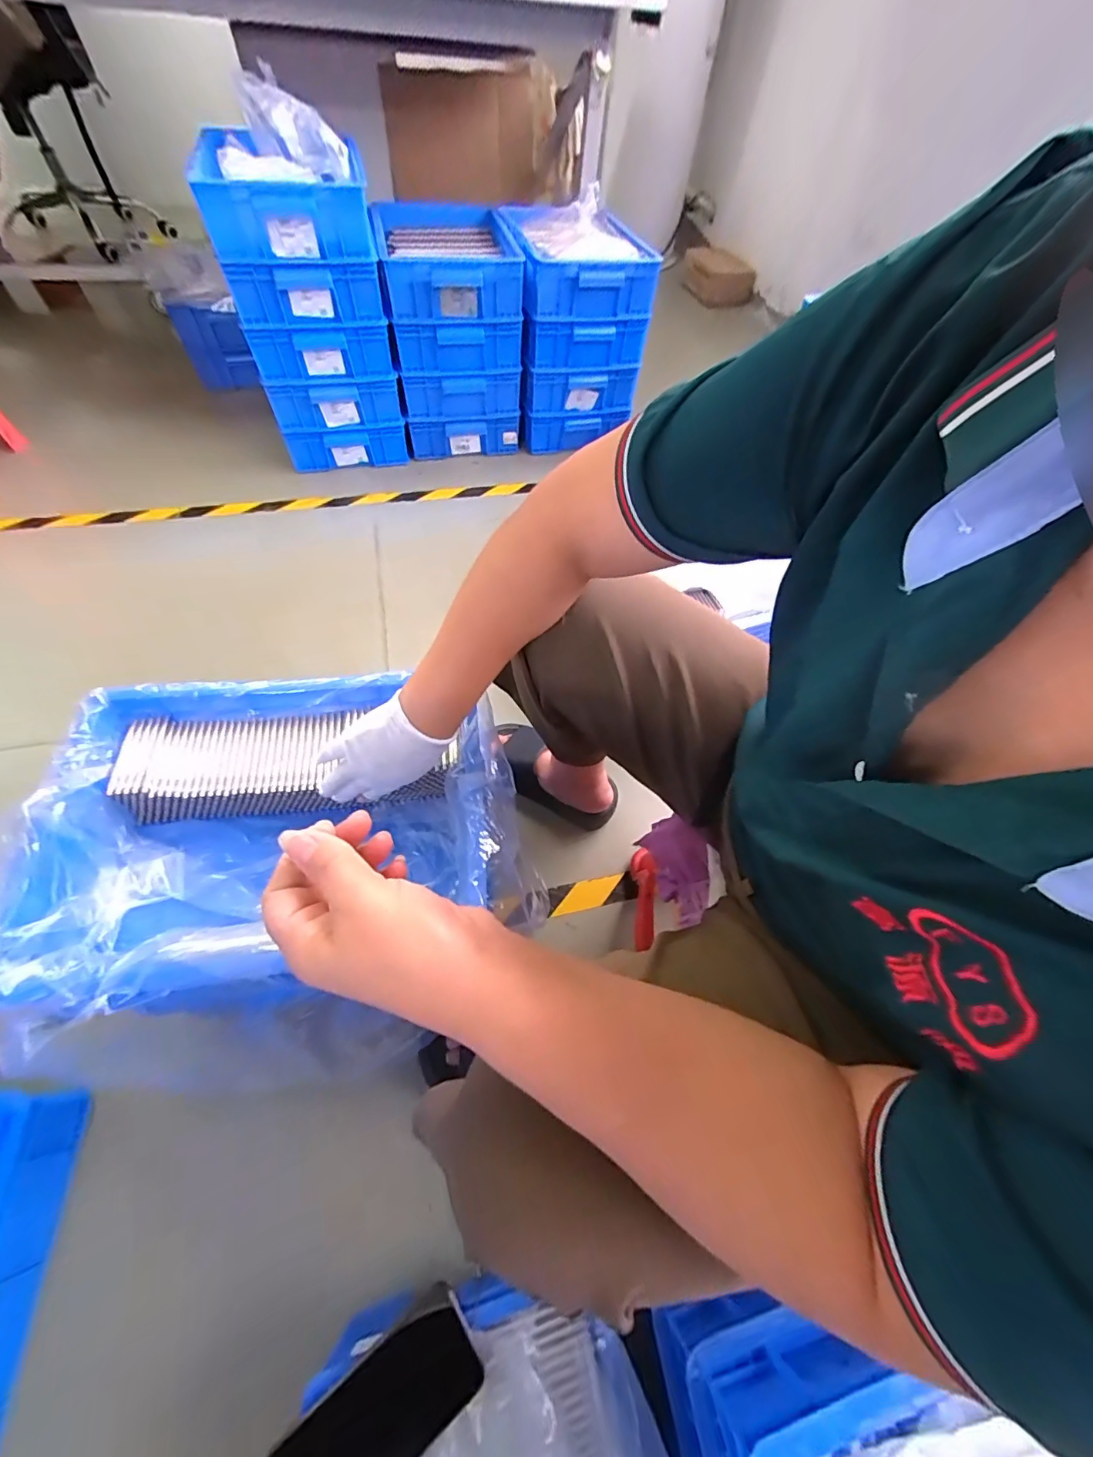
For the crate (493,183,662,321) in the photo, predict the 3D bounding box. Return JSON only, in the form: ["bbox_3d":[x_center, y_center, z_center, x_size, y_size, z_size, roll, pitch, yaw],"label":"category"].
[{"bbox_3d":[0.060,-1.175,1.227,0.319,0.120,0.384,-11,58,-12],"label":"crate"}]

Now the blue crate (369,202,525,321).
[{"bbox_3d":[-0.242,-1.129,1.180,0.316,0.117,0.410,-11,58,-11],"label":"blue crate"}]

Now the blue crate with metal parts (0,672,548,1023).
[{"bbox_3d":[-0.256,0.102,0.512,0.424,0.135,0.311,-4,57,-7],"label":"blue crate with metal parts"}]

